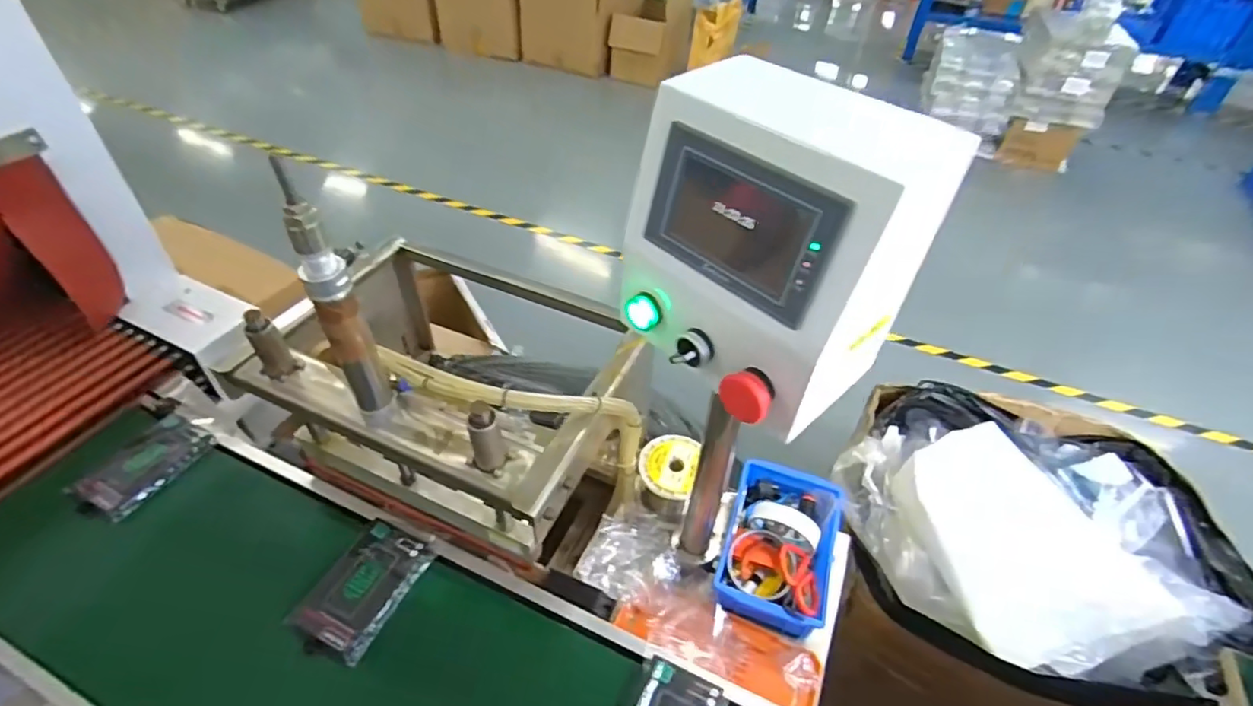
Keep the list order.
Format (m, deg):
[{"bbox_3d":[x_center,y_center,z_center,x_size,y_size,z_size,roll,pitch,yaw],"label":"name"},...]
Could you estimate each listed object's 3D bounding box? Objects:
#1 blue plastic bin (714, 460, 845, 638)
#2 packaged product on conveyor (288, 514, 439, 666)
[{"bbox_3d":[0.203,0.246,0.770,0.139,0.063,0.214,16,46,12],"label":"blue plastic bin"},{"bbox_3d":[-0.291,0.258,0.650,0.093,0.024,0.149,20,47,15],"label":"packaged product on conveyor"}]

